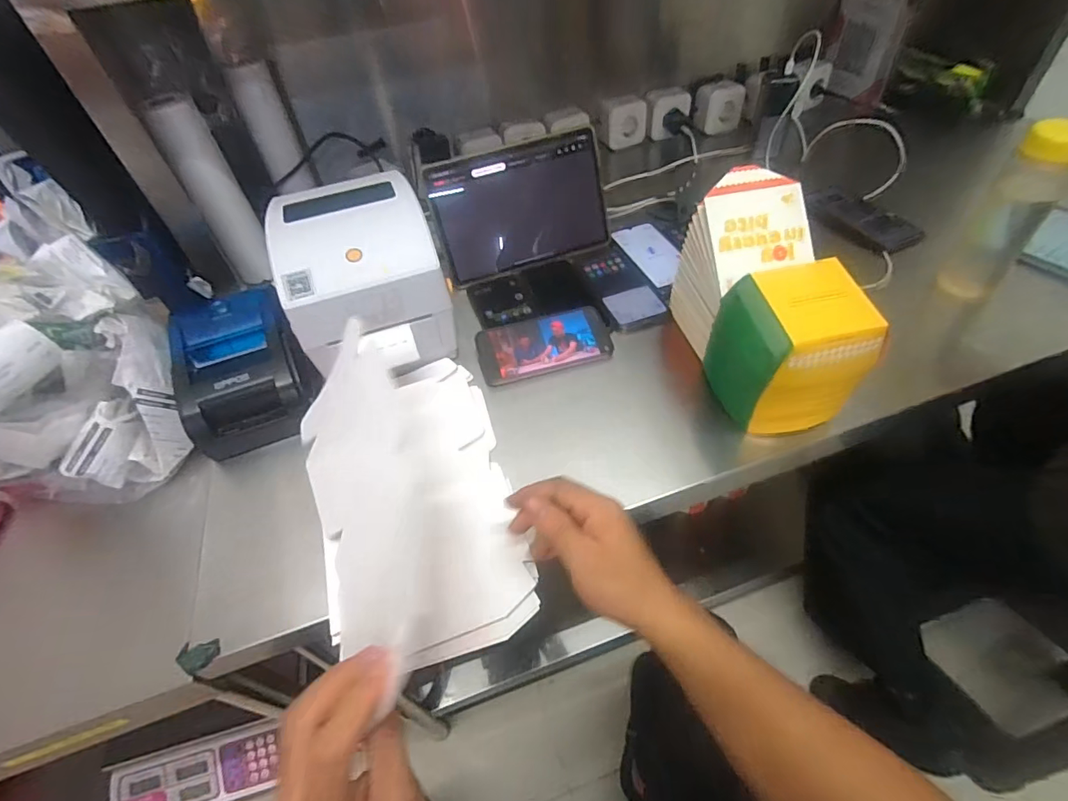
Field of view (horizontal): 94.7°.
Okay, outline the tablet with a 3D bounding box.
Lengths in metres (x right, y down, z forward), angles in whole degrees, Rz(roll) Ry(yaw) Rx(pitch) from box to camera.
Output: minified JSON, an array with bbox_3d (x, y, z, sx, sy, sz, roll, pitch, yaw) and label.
[{"bbox_3d":[-0.016,-0.278,0.711,0.247,0.163,0.014,-18,24,-6],"label":"tablet"}]

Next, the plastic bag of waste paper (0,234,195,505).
[{"bbox_3d":[-0.535,-0.028,0.520,0.251,0.241,0.193,-19,50,-10],"label":"plastic bag of waste paper"}]

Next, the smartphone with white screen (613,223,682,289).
[{"bbox_3d":[0.175,-0.221,0.733,0.068,0.007,0.146,-19,50,-11],"label":"smartphone with white screen"}]

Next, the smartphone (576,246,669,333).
[{"bbox_3d":[0.120,-0.163,0.696,0.078,0.017,0.173,-16,49,-8],"label":"smartphone"}]

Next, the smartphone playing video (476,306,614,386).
[{"bbox_3d":[0.013,-0.071,0.620,0.163,0.016,0.080,-15,64,-8],"label":"smartphone playing video"}]

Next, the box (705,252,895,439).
[{"bbox_3d":[0.254,-0.055,0.494,0.107,0.137,0.118,-14,49,-6],"label":"box"}]

